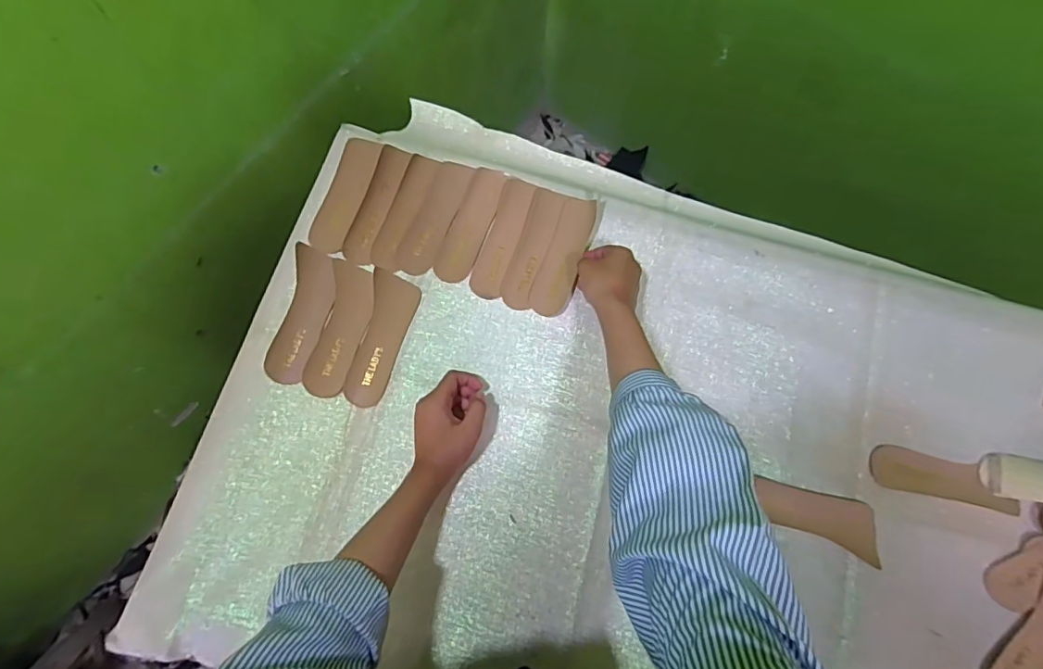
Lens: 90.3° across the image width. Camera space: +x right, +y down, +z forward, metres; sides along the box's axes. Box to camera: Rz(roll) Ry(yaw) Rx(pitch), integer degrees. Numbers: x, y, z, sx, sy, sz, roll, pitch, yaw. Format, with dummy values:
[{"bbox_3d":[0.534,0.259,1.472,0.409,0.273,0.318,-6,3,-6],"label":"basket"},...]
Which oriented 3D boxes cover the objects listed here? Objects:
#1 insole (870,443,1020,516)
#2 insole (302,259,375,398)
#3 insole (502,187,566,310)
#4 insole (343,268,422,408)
[{"bbox_3d":[0.450,0.153,0.555,0.140,0.008,0.045,12,69,4],"label":"insole"},{"bbox_3d":[-0.203,-0.006,0.585,0.050,0.009,0.151,11,76,3],"label":"insole"},{"bbox_3d":[0.013,-0.101,0.616,0.042,0.015,0.147,17,77,4],"label":"insole"},{"bbox_3d":[-0.158,0.006,0.594,0.054,0.004,0.152,13,78,-7],"label":"insole"}]

